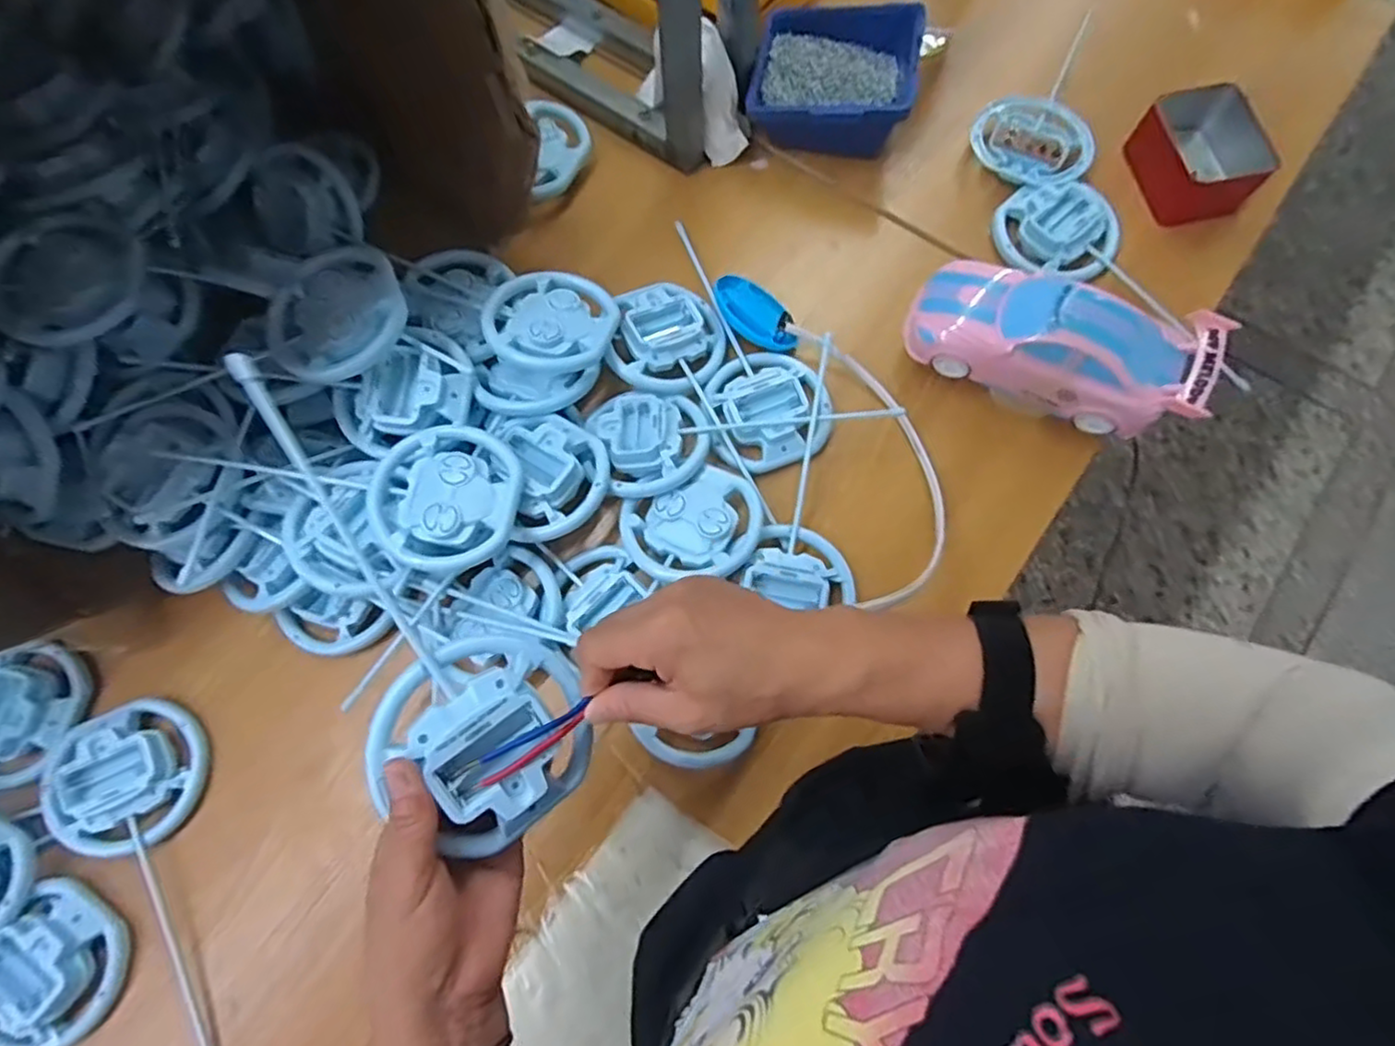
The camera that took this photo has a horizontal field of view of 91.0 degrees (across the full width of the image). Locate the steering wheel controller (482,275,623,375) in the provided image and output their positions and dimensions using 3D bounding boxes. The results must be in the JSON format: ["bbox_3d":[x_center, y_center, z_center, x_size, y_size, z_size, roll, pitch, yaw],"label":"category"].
[{"bbox_3d":[-0.112,-0.155,0.522,0.096,0.017,0.096,3,61,-5],"label":"steering wheel controller"}]

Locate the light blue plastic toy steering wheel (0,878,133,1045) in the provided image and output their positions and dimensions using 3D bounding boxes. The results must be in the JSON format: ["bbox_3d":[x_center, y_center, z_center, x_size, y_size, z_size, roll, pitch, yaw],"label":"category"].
[{"bbox_3d":[-0.435,0.302,0.452,0.085,0.031,0.101,34,77,10],"label":"light blue plastic toy steering wheel"}]

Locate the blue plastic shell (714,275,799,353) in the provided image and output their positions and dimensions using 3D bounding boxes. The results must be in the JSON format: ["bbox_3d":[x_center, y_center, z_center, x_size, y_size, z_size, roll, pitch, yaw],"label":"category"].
[{"bbox_3d":[0.047,-0.170,0.556,0.042,0.013,0.079,-43,77,-10],"label":"blue plastic shell"}]

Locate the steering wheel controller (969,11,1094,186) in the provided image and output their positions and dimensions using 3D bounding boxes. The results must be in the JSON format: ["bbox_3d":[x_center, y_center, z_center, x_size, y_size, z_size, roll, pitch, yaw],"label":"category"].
[{"bbox_3d":[0.302,-0.356,0.584,0.095,0.022,0.171,30,77,9],"label":"steering wheel controller"}]

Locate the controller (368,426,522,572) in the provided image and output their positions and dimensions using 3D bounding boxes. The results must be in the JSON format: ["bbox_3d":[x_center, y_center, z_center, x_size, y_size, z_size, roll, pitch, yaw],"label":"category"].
[{"bbox_3d":[-0.170,-0.019,0.471,0.097,0.022,0.096,0,74,1],"label":"controller"}]

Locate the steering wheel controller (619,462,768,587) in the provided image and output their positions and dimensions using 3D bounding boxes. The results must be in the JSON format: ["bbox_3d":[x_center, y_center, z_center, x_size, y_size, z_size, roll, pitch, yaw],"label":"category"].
[{"bbox_3d":[0.000,0.004,0.505,0.100,0.019,0.081,-28,75,-7],"label":"steering wheel controller"}]

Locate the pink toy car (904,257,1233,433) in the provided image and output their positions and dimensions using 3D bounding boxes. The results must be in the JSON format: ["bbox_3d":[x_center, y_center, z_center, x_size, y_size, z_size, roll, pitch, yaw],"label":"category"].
[{"bbox_3d":[0.255,-0.130,0.495,0.199,0.076,0.080,25,76,8],"label":"pink toy car"}]

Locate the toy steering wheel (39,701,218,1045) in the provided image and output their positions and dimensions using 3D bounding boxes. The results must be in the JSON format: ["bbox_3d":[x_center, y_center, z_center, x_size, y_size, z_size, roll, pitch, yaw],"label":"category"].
[{"bbox_3d":[-0.373,0.243,0.463,0.095,0.031,0.239,-24,75,-6],"label":"toy steering wheel"}]

